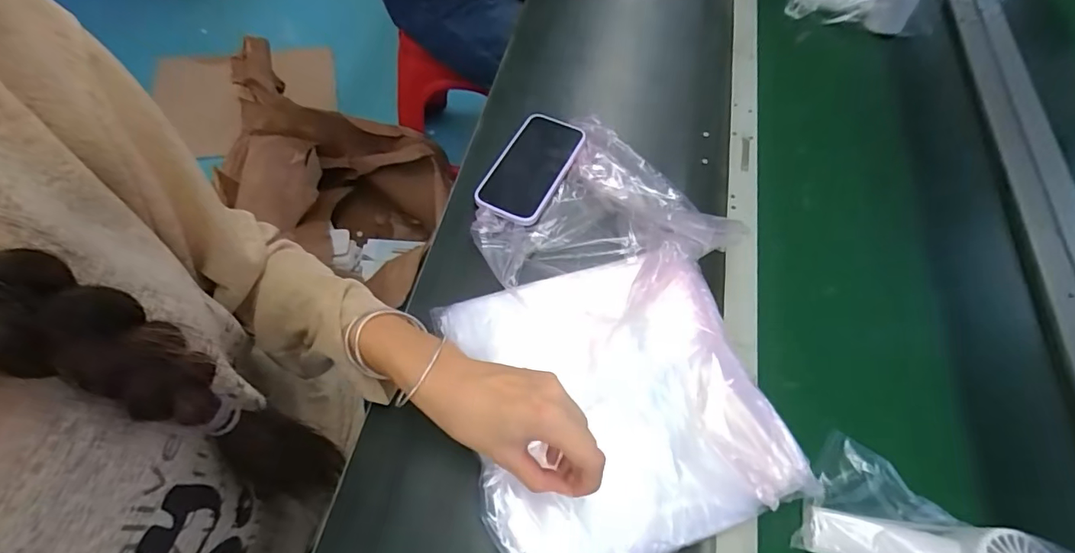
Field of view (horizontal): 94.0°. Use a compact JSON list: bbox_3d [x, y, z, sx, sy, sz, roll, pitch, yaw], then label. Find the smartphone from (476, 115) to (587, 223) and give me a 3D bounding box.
[{"bbox_3d":[-0.006,-0.128,0.569,0.073,0.009,0.154,25,63,10],"label":"smartphone"}]

